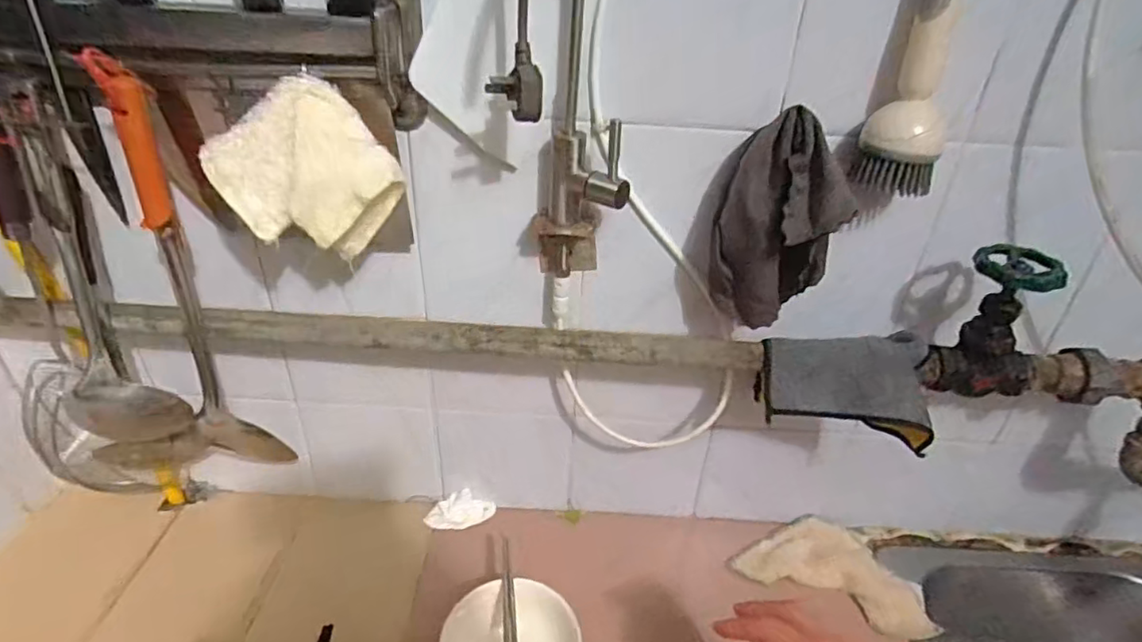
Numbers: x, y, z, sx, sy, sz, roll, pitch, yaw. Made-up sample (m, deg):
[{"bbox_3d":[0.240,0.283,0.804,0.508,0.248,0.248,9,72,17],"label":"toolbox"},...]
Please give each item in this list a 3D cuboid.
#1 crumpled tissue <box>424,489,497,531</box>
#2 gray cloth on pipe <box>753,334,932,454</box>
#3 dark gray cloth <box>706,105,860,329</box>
[{"bbox_3d":[-0.127,0.219,0.713,0.075,0.026,0.036,3,32,-2],"label":"crumpled tissue"},{"bbox_3d":[0.227,0.053,0.519,0.132,0.069,0.075,2,32,-3],"label":"gray cloth on pipe"},{"bbox_3d":[0.154,-0.069,0.470,0.091,0.160,0.047,15,34,17],"label":"dark gray cloth"}]

